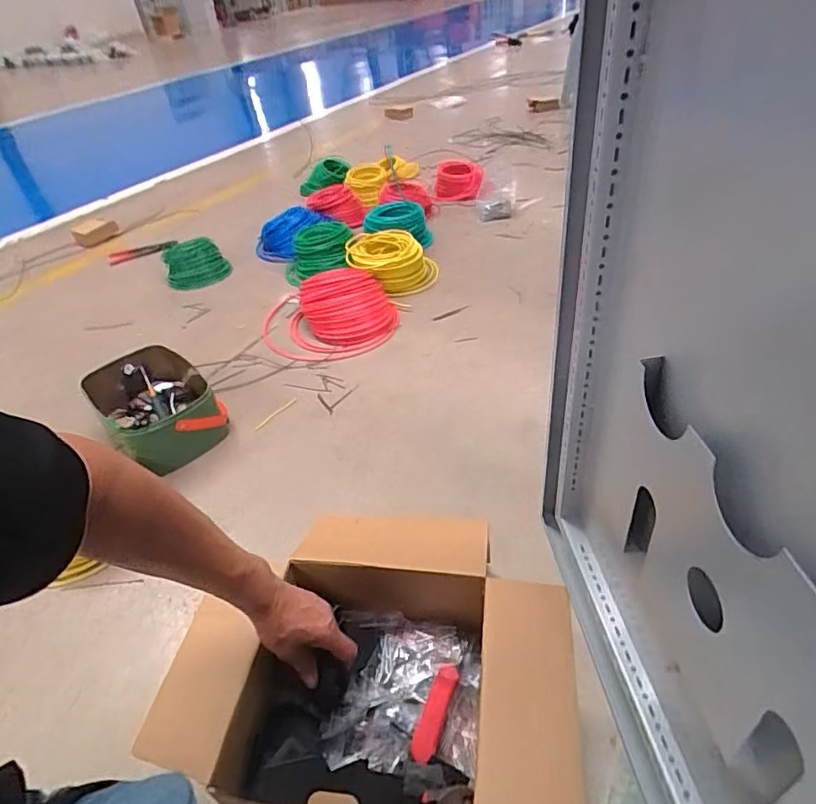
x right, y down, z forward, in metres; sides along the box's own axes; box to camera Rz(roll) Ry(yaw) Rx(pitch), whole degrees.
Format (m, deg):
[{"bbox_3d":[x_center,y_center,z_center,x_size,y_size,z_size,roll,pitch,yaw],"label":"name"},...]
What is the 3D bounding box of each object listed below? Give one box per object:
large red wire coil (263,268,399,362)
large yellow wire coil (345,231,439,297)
[{"bbox_3d":[-0.225,-0.250,1.483,0.388,0.129,0.305,-1,39,6],"label":"large red wire coil"},{"bbox_3d":[-0.047,-0.419,1.632,0.268,0.141,0.172,-4,40,5],"label":"large yellow wire coil"}]

